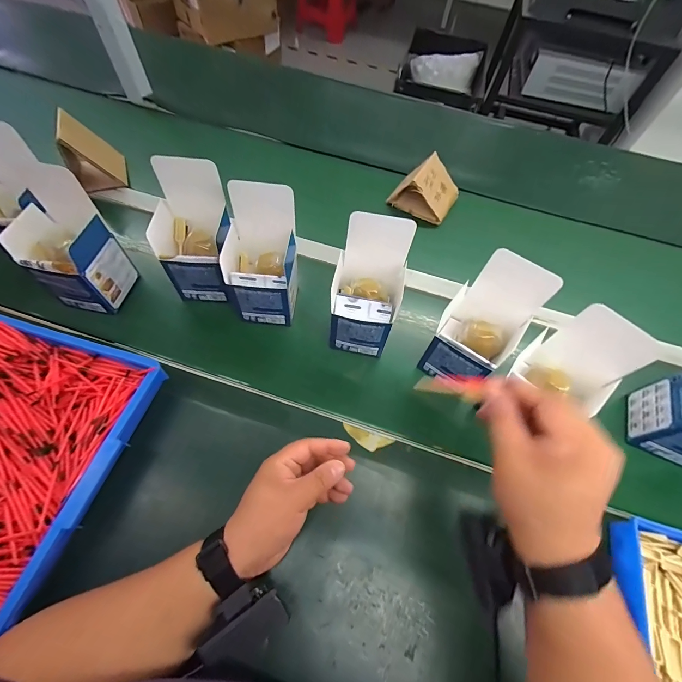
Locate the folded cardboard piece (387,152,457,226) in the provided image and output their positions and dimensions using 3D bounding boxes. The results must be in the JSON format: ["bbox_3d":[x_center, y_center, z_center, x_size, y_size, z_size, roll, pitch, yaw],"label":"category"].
[{"bbox_3d":[0.164,-0.296,0.638,0.114,0.075,0.084,28,63,13],"label":"folded cardboard piece"}]

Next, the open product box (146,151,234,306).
[{"bbox_3d":[-0.204,-0.151,0.471,0.095,0.173,0.103,5,60,0],"label":"open product box"}]

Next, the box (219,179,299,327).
[{"bbox_3d":[-0.109,-0.109,0.453,0.086,0.174,0.085,7,60,1],"label":"box"}]

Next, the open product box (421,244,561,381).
[{"bbox_3d":[0.176,-0.017,0.421,0.093,0.158,0.097,36,65,17],"label":"open product box"}]

